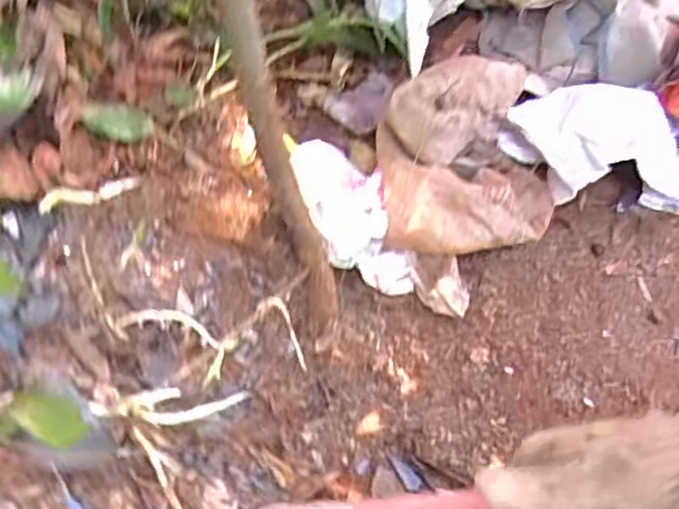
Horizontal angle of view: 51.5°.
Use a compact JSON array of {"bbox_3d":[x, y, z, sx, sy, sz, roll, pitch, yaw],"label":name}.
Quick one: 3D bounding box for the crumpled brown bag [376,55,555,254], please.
[{"bbox_3d":[0.233,-0.201,1.293,0.328,0.181,0.384,-1,55,-1],"label":"crumpled brown bag"}]

